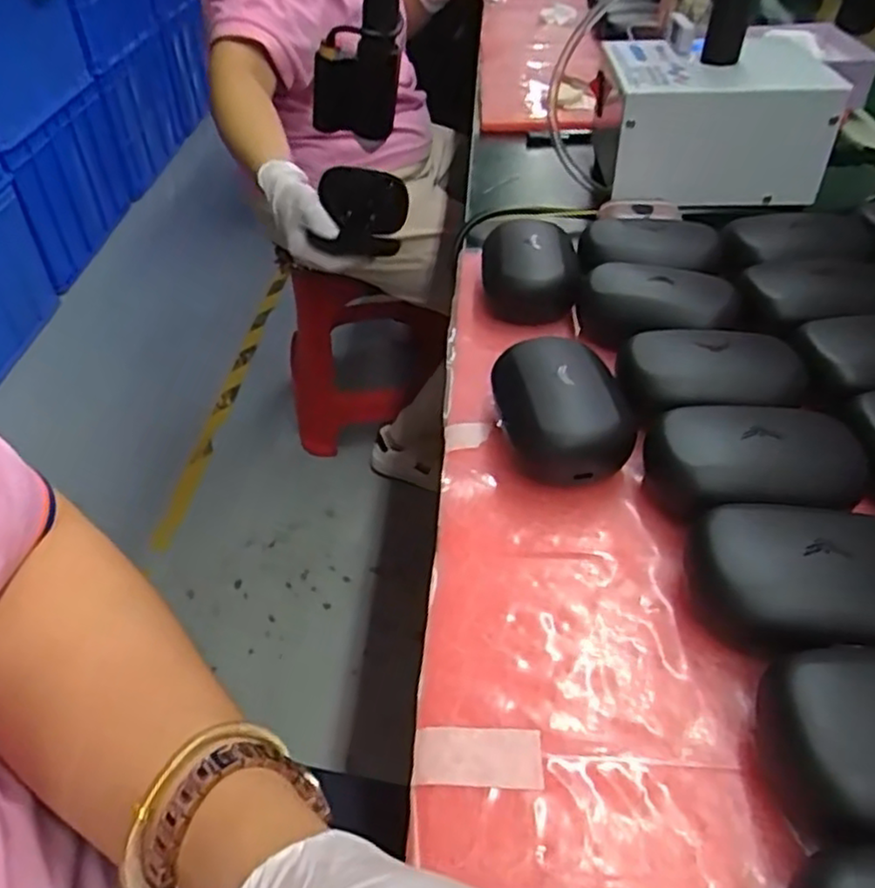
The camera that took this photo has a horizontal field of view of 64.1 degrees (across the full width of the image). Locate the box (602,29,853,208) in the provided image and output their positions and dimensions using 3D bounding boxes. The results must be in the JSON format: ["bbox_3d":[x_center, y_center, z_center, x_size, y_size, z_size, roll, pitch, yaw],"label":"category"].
[{"bbox_3d":[0.199,-0.249,0.531,0.156,0.090,0.129,-1,42,3],"label":"box"}]

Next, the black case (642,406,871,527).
[{"bbox_3d":[0.137,0.010,0.302,0.083,0.035,0.055,3,43,5],"label":"black case"}]

